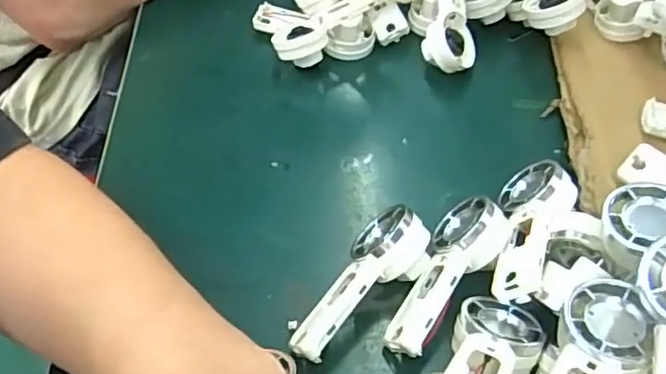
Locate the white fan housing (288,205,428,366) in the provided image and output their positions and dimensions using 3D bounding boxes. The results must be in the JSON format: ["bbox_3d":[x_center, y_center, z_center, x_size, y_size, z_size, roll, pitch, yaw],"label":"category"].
[{"bbox_3d":[0.012,0.047,0.314,0.037,0.023,0.090,36,74,27],"label":"white fan housing"}]

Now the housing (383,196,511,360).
[{"bbox_3d":[0.059,0.047,0.314,0.034,0.036,0.091,21,53,18],"label":"housing"}]

